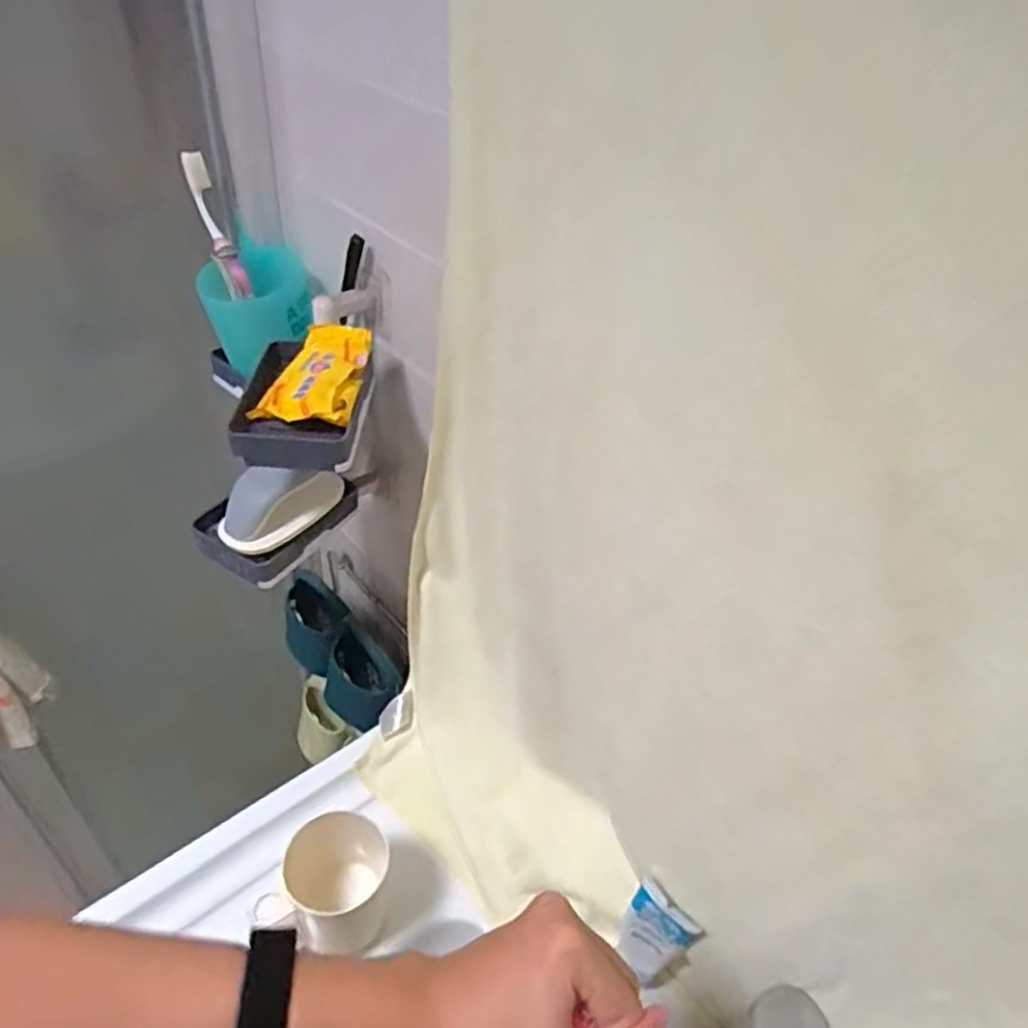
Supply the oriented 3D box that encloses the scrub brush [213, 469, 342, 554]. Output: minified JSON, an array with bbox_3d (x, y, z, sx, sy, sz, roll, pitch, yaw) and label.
[{"bbox_3d":[-0.192,-0.015,0.617,0.111,0.055,0.049,-26,51,-32],"label":"scrub brush"}]

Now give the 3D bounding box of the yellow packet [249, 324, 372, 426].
[{"bbox_3d":[-0.150,-0.107,0.565,0.073,0.030,0.102,7,41,0],"label":"yellow packet"}]

